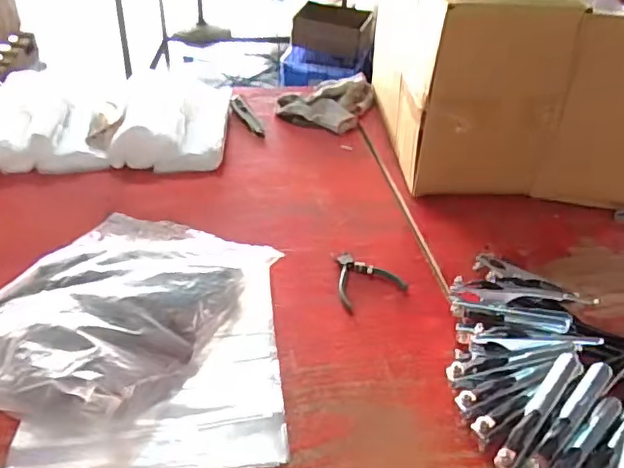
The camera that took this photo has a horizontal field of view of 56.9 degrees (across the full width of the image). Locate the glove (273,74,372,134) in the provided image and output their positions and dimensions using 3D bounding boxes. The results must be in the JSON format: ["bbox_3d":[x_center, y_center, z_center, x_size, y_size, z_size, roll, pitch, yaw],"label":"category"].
[{"bbox_3d":[0.033,-0.298,1.258,0.186,0.063,0.207,12,37,14],"label":"glove"}]

